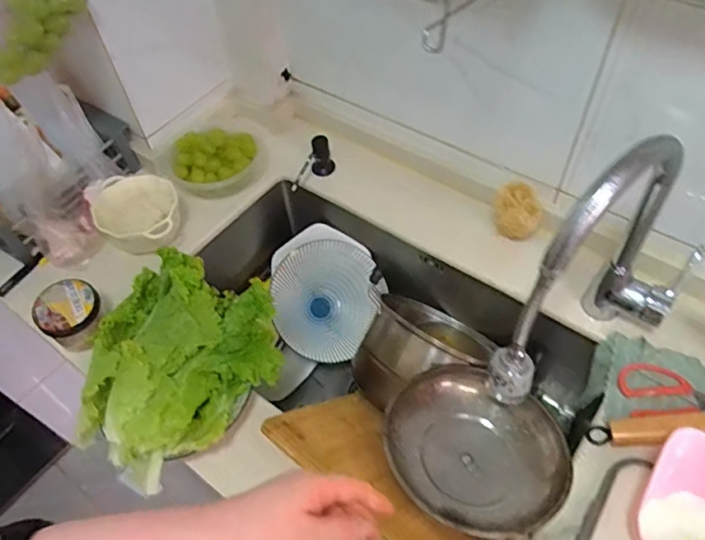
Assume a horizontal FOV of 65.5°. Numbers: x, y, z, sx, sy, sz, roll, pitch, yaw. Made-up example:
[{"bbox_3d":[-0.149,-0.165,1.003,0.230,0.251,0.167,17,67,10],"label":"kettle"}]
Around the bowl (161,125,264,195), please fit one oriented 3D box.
[{"bbox_3d":[-0.235,-0.191,0.912,0.172,0.086,0.123,-22,55,-12],"label":"bowl"}]

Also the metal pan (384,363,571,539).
[{"bbox_3d":[0.150,0.217,0.681,0.214,0.063,0.205,-15,54,-7],"label":"metal pan"}]

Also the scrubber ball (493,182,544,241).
[{"bbox_3d":[0.246,-0.083,0.818,0.068,0.072,0.068,14,56,14],"label":"scrubber ball"}]

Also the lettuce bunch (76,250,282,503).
[{"bbox_3d":[-0.216,0.113,0.658,0.219,0.119,0.253,10,55,12],"label":"lettuce bunch"}]

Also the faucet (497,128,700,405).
[{"bbox_3d":[0.277,0.016,0.591,0.280,0.324,0.090,-35,59,-20],"label":"faucet"}]

